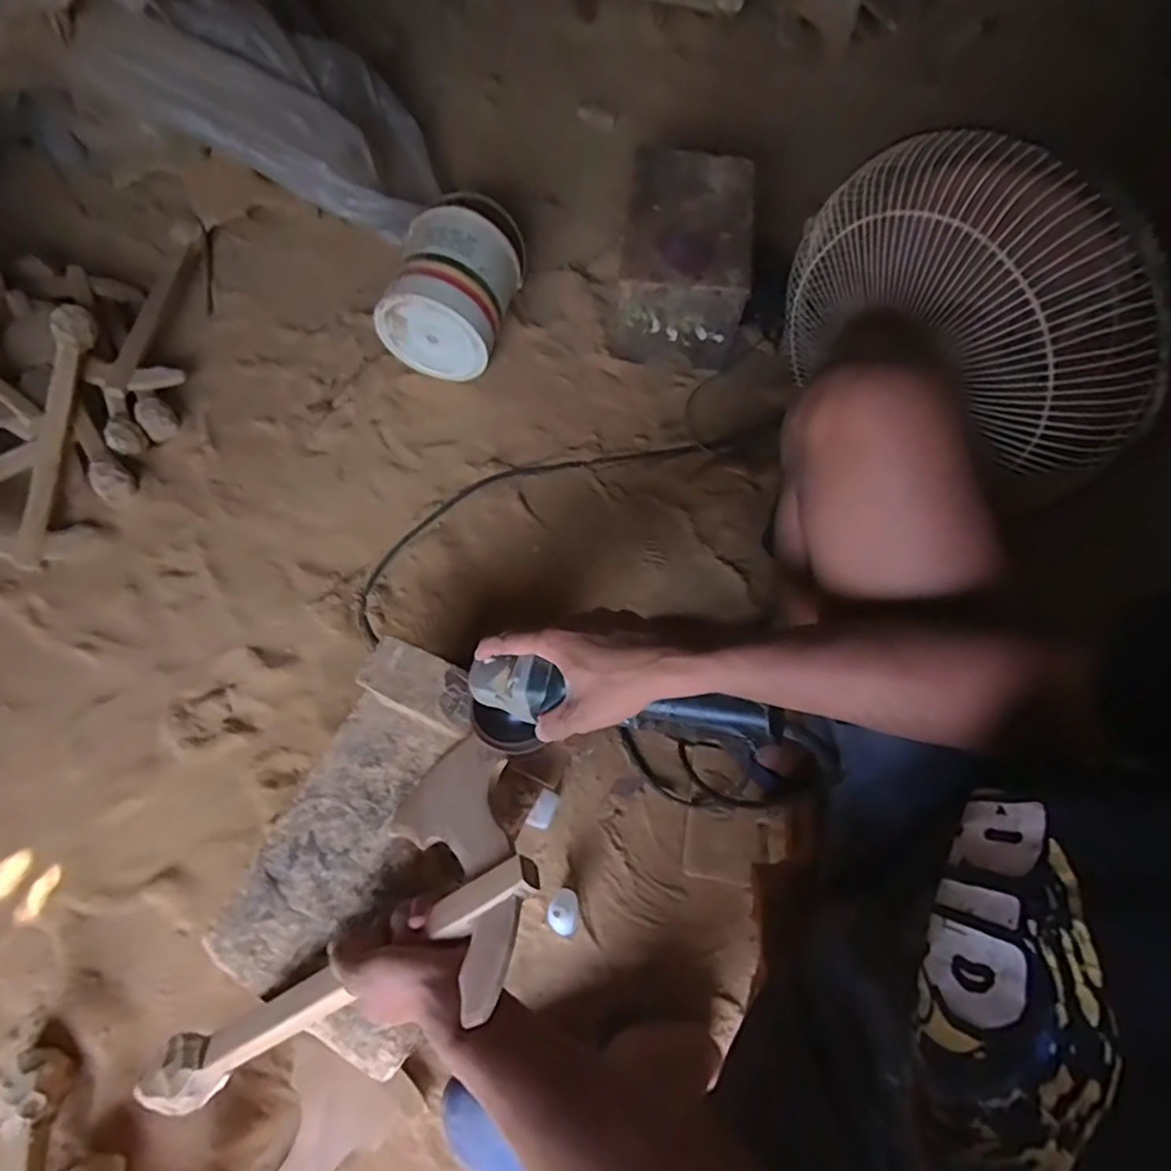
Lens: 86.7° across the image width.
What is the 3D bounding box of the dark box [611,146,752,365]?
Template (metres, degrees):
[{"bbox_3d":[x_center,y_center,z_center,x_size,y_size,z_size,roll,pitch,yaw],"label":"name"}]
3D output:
[{"bbox_3d":[0.162,-0.540,1.040,0.202,0.197,0.281,10,69,1],"label":"dark box"}]

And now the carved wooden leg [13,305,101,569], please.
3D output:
[{"bbox_3d":[-0.770,-0.216,0.892,0.045,0.046,0.385,7,85,0],"label":"carved wooden leg"}]

